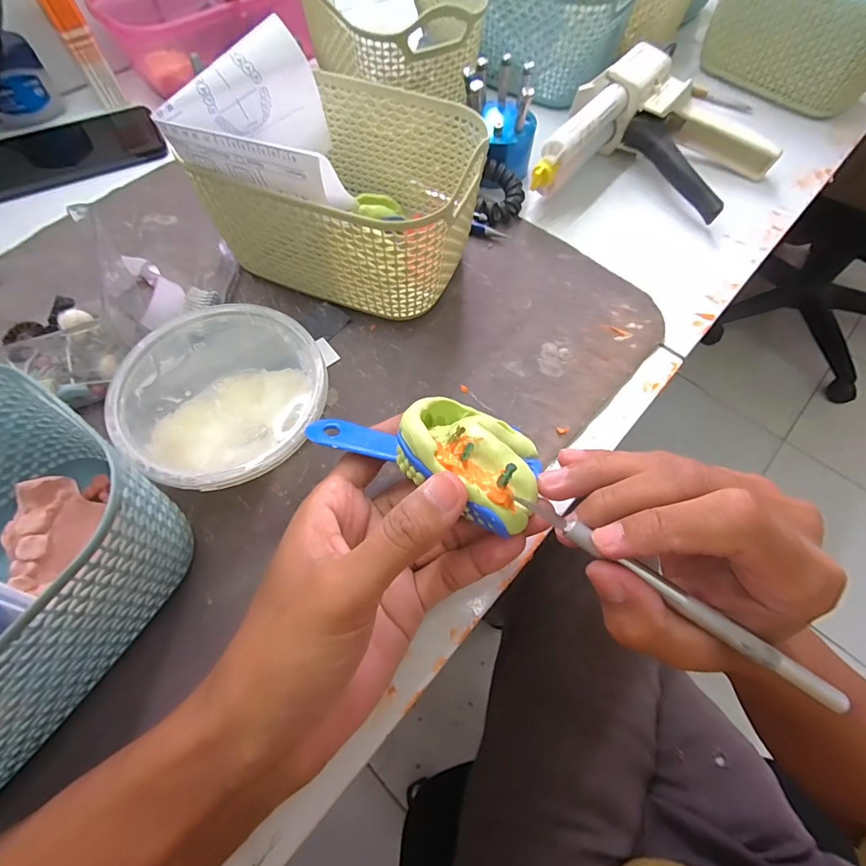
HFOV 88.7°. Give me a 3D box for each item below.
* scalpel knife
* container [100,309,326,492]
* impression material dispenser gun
[{"bbox_3d":[0.090,0.060,0.161,0.131,0.006,0.008,33,66,3],"label":"scalpel knife"},{"bbox_3d":[-0.107,-0.015,0.239,0.099,0.043,0.102,0,63,-1],"label":"container"},{"bbox_3d":[0.182,-0.221,0.345,0.166,0.059,0.160,23,65,10],"label":"impression material dispenser gun"}]

